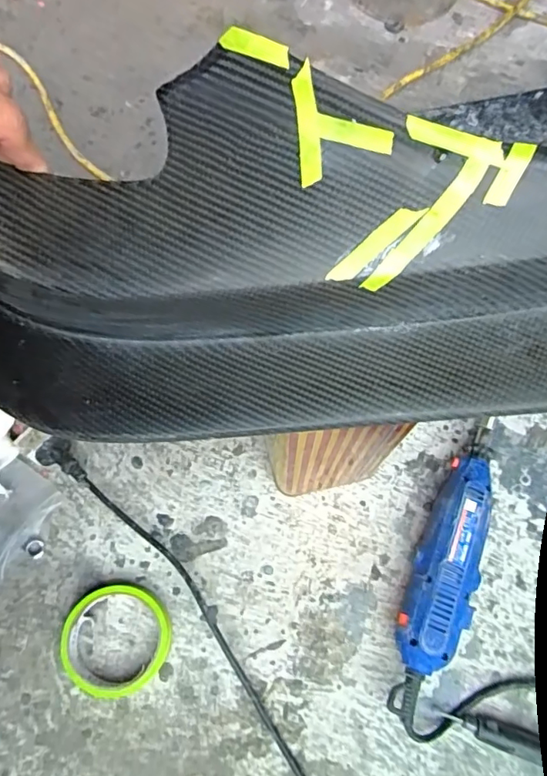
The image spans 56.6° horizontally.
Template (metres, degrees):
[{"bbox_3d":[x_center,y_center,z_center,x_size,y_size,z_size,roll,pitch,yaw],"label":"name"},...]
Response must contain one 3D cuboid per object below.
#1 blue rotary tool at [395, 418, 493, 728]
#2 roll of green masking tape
[{"bbox_3d":[0.153,0.160,0.457,0.058,0.049,0.256,19,71,8],"label":"blue rotary tool"},{"bbox_3d":[-0.140,0.222,0.449,0.094,0.024,0.086,0,70,1],"label":"roll of green masking tape"}]

